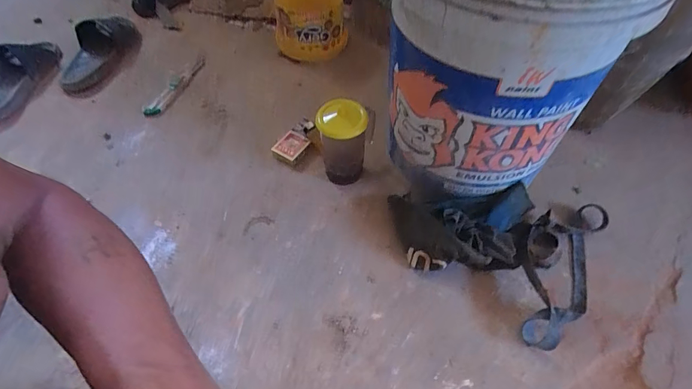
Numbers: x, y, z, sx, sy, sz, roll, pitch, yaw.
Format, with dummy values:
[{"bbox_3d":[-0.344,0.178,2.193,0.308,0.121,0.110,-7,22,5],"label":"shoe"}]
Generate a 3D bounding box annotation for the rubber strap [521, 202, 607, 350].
[{"bbox_3d":[0.309,0.100,0.558,0.098,0.030,0.262,25,57,19],"label":"rubber strap"}]

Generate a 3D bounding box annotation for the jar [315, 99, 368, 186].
[{"bbox_3d":[-0.007,-0.086,0.627,0.075,0.145,0.083,-4,52,-2],"label":"jar"}]

